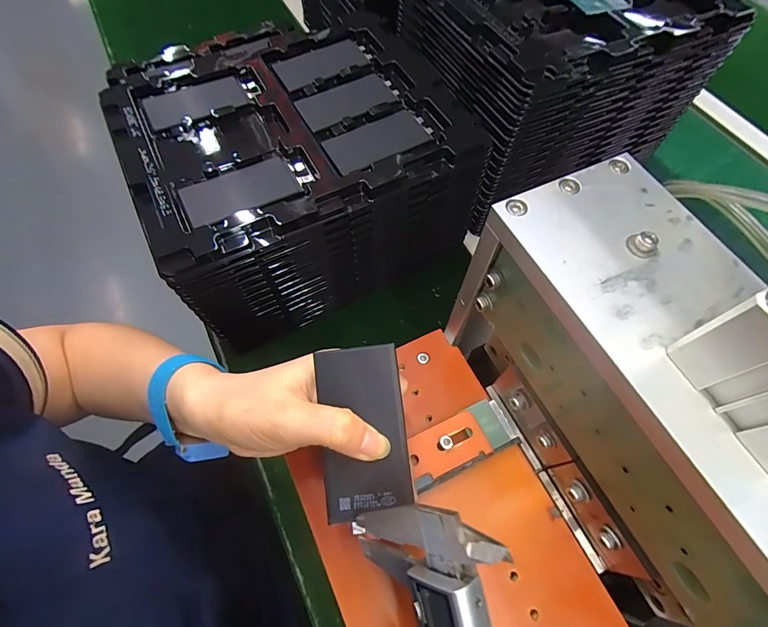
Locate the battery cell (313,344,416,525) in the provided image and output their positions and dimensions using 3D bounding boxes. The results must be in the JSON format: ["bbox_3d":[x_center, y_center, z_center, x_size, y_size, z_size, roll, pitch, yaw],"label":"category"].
[{"bbox_3d":[-0.010,0.060,0.204,0.043,0.009,0.084,-3,86,-2],"label":"battery cell"}]

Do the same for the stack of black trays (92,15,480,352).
[{"bbox_3d":[-0.071,-0.134,0.391,0.284,0.129,0.216,-27,67,-13],"label":"stack of black trays"}]

